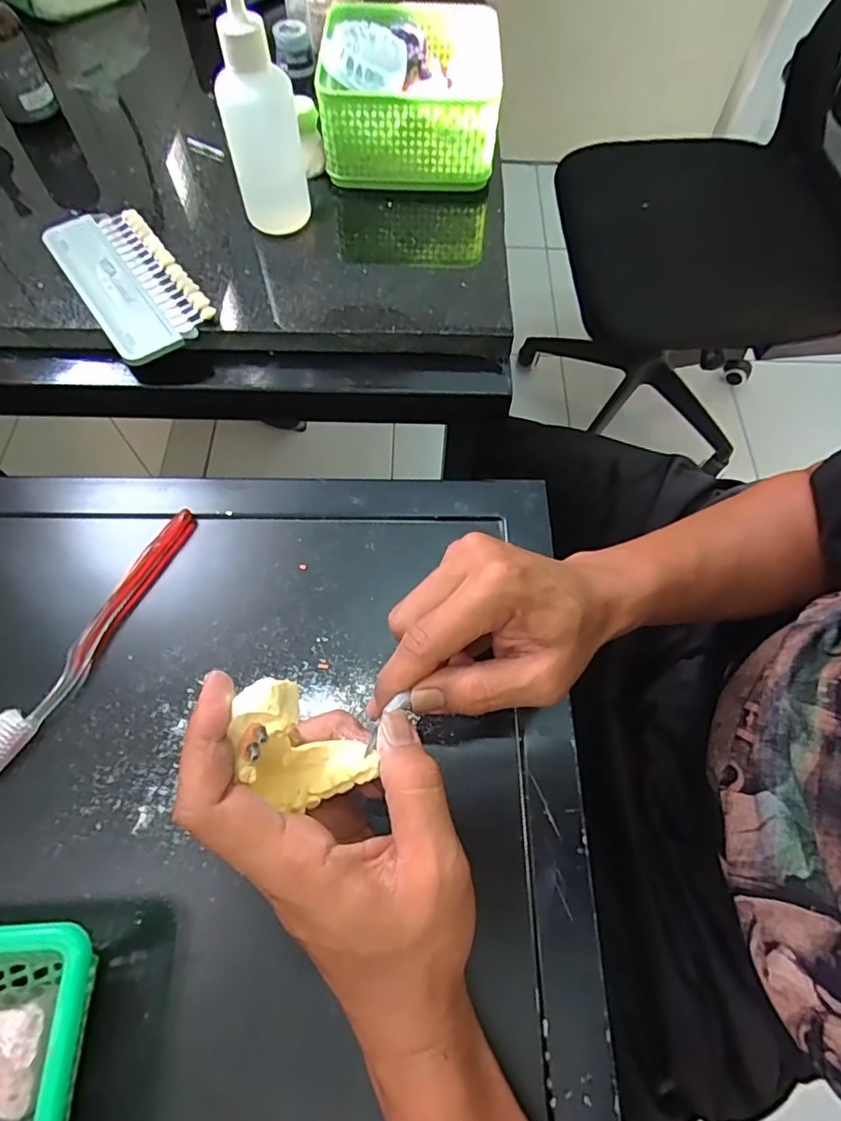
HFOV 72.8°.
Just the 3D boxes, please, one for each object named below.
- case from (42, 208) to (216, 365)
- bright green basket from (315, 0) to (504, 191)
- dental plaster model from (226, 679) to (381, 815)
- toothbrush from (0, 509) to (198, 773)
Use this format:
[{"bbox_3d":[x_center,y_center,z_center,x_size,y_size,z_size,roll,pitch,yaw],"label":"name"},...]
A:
[{"bbox_3d":[-0.202,-0.196,0.393,0.067,0.014,0.146,-34,69,-16],"label":"case"},{"bbox_3d":[-0.006,-0.364,0.442,0.130,0.066,0.137,3,64,0],"label":"bright green basket"},{"bbox_3d":[-0.050,0.075,0.231,0.045,0.064,0.026,-32,47,-13],"label":"dental plaster model"},{"bbox_3d":[-0.202,0.044,0.353,0.022,0.013,0.187,26,66,11],"label":"toothbrush"}]

